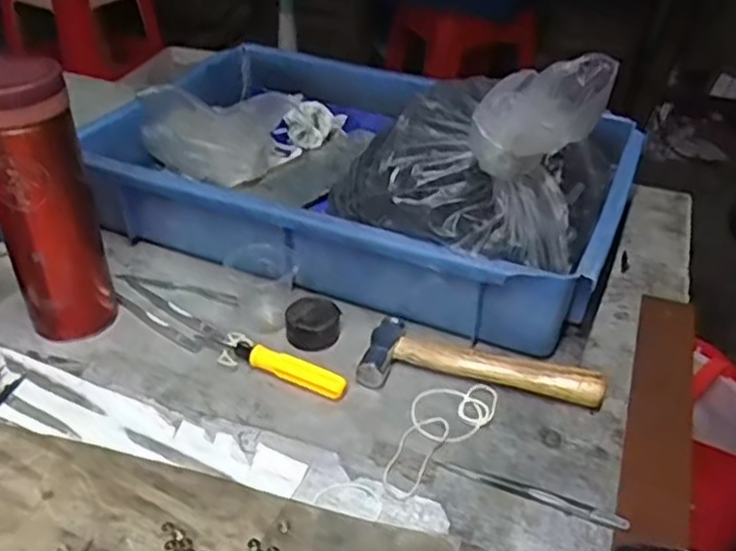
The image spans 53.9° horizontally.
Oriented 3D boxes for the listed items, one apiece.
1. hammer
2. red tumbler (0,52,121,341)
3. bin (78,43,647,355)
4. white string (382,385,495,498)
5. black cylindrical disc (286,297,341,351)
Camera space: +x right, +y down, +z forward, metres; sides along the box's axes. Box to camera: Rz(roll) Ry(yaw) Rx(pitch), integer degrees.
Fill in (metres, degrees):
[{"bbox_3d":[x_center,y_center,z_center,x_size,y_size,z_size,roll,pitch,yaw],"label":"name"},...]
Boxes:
[{"bbox_3d":[0.076,0.064,0.487,0.155,0.020,0.060,10,35,13],"label":"hammer"},{"bbox_3d":[-0.218,-0.052,0.492,0.062,0.196,0.070,-11,36,-18],"label":"red tumbler"},{"bbox_3d":[-0.006,-0.130,0.617,0.448,0.187,0.302,16,37,21],"label":"bin"},{"bbox_3d":[0.039,0.095,0.456,0.047,0.005,0.106,28,42,33],"label":"white string"},{"bbox_3d":[-0.040,0.032,0.522,0.039,0.020,0.039,1,34,-1],"label":"black cylindrical disc"}]

